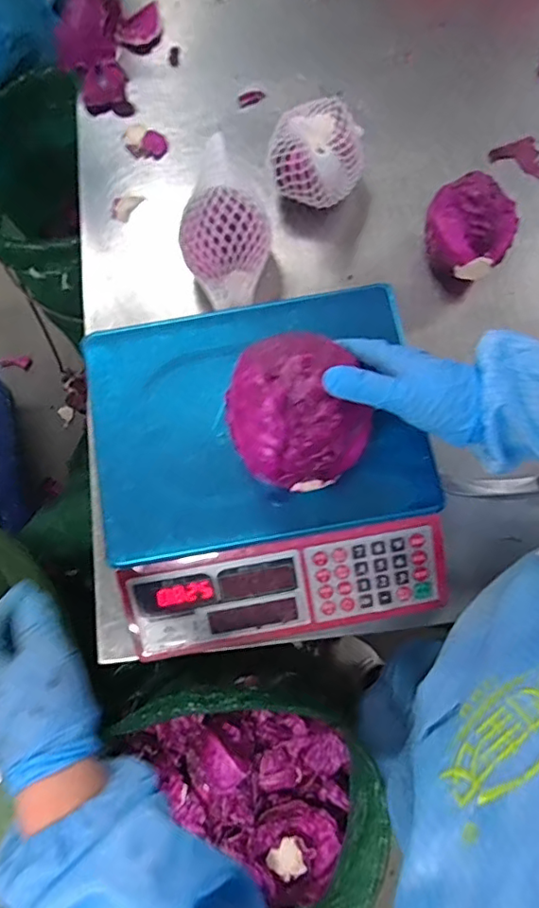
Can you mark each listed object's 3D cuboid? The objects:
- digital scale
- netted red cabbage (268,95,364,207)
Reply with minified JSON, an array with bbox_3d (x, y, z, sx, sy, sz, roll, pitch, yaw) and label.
[{"bbox_3d":[-0.017,0.025,0.542,0.335,0.121,0.307,-8,75,1],"label":"digital scale"},{"bbox_3d":[0.053,-0.343,0.624,0.098,0.120,0.098,21,77,8],"label":"netted red cabbage"}]

